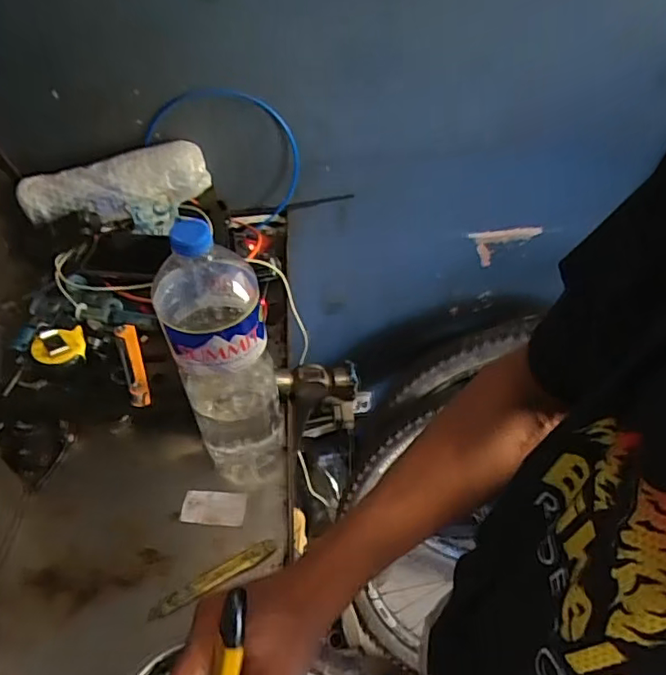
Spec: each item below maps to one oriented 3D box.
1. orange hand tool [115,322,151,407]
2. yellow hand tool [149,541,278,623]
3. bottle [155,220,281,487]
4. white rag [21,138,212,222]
[{"bbox_3d":[-0.227,0.027,0.637,0.023,0.020,0.105,-18,51,-14],"label":"orange hand tool"},{"bbox_3d":[-0.118,0.240,0.559,0.131,0.014,0.018,-23,52,-18],"label":"yellow hand tool"},{"bbox_3d":[-0.101,0.025,0.541,0.092,0.308,0.094,-13,50,-11],"label":"bottle"},{"bbox_3d":[-0.301,-0.213,0.792,0.247,0.075,0.058,-15,50,-12],"label":"white rag"}]

